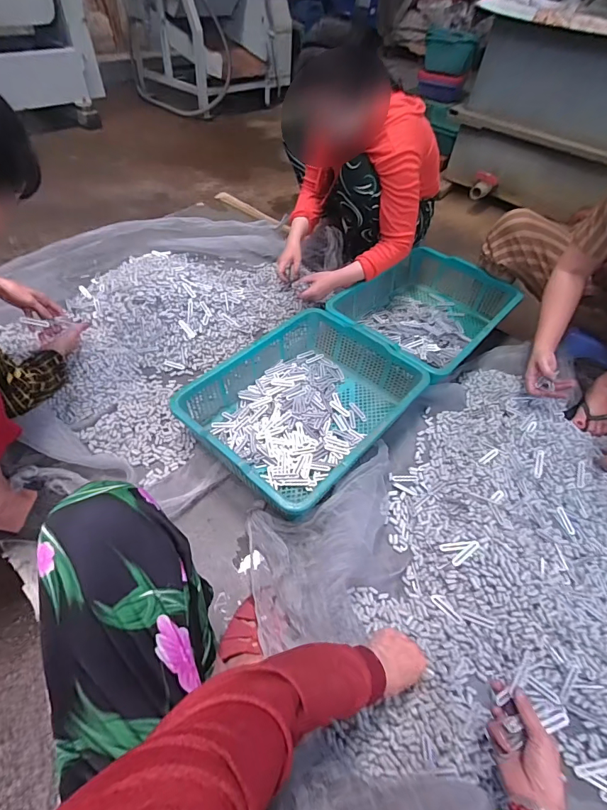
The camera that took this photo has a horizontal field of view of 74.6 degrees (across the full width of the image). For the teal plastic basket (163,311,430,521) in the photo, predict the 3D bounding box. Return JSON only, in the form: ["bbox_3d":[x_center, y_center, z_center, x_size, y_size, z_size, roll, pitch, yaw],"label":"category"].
[{"bbox_3d":[0.000,-0.008,0.914,0.389,0.115,0.483,36,56,23],"label":"teal plastic basket"}]

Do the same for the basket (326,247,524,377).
[{"bbox_3d":[0.333,-0.255,1.141,0.379,0.124,0.471,37,56,24],"label":"basket"}]

